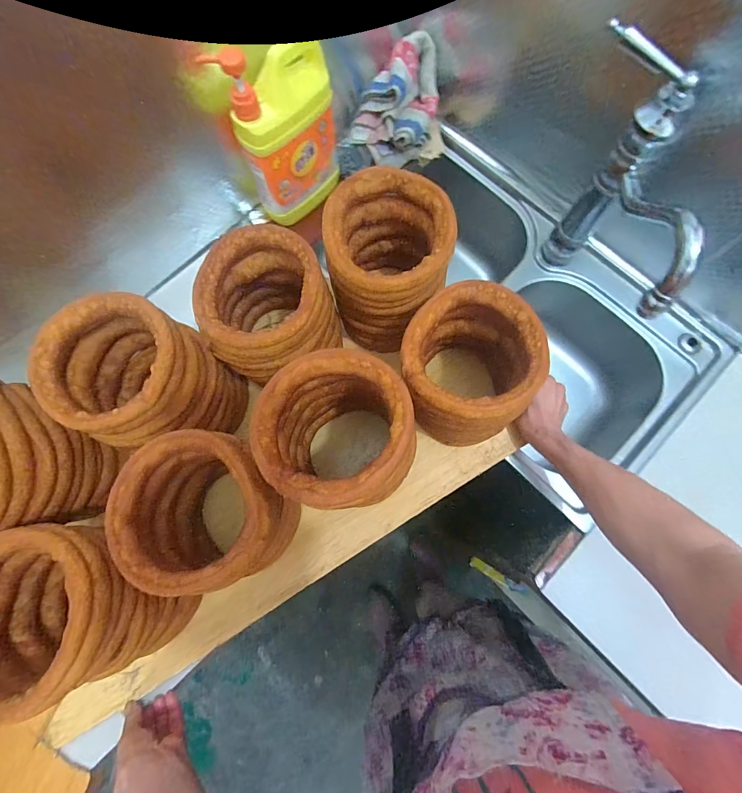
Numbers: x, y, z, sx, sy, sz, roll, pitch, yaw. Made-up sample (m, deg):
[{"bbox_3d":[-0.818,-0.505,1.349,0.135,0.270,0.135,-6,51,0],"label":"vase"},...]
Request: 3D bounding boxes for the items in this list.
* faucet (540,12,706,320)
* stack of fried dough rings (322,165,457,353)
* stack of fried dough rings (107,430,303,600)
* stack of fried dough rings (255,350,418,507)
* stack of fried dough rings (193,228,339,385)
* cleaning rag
[{"bbox_3d":[0.318,-0.212,0.493,0.087,0.304,0.262,-12,76,-3],"label":"faucet"},{"bbox_3d":[0.021,-0.178,0.516,0.144,0.177,0.161,-17,77,-4],"label":"stack of fried dough rings"},{"bbox_3d":[-0.186,0.133,0.443,0.144,0.162,0.154,-31,78,-7],"label":"stack of fried dough rings"},{"bbox_3d":[-0.036,0.046,0.439,0.144,0.200,0.138,2,76,1],"label":"stack of fried dough rings"},{"bbox_3d":[-0.129,-0.108,0.508,0.148,0.183,0.153,-23,77,-5],"label":"stack of fried dough rings"},{"bbox_3d":[0.033,-0.491,0.668,0.220,0.118,0.145,-39,79,-9],"label":"cleaning rag"}]

